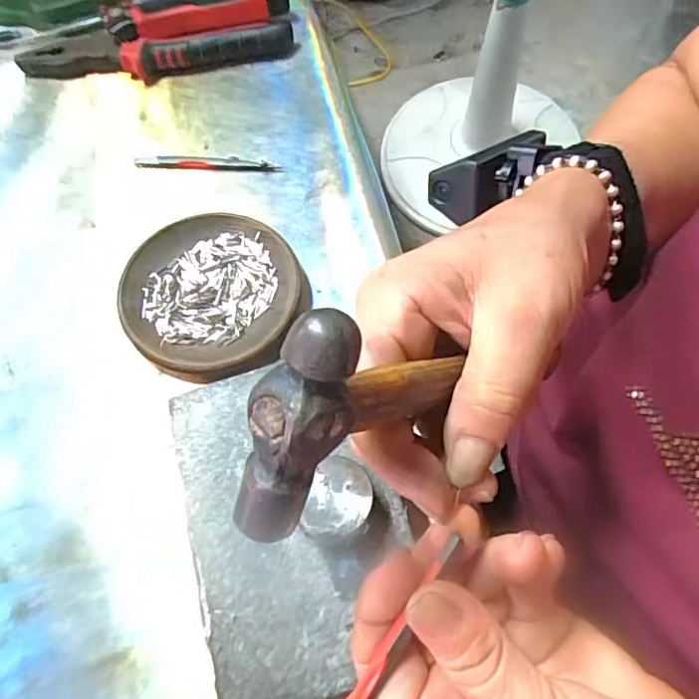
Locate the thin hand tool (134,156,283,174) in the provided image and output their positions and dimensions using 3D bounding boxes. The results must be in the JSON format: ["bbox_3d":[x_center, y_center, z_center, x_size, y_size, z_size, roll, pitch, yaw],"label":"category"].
[{"bbox_3d":[-0.104,-0.137,0.412,0.106,0.004,0.011,4,67,3],"label":"thin hand tool"}]

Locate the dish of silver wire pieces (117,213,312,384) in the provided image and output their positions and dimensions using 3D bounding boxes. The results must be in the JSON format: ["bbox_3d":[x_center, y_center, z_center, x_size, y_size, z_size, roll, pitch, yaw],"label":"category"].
[{"bbox_3d":[-0.089,-0.034,0.365,0.114,0.015,0.113,-1,67,1],"label":"dish of silver wire pieces"}]

